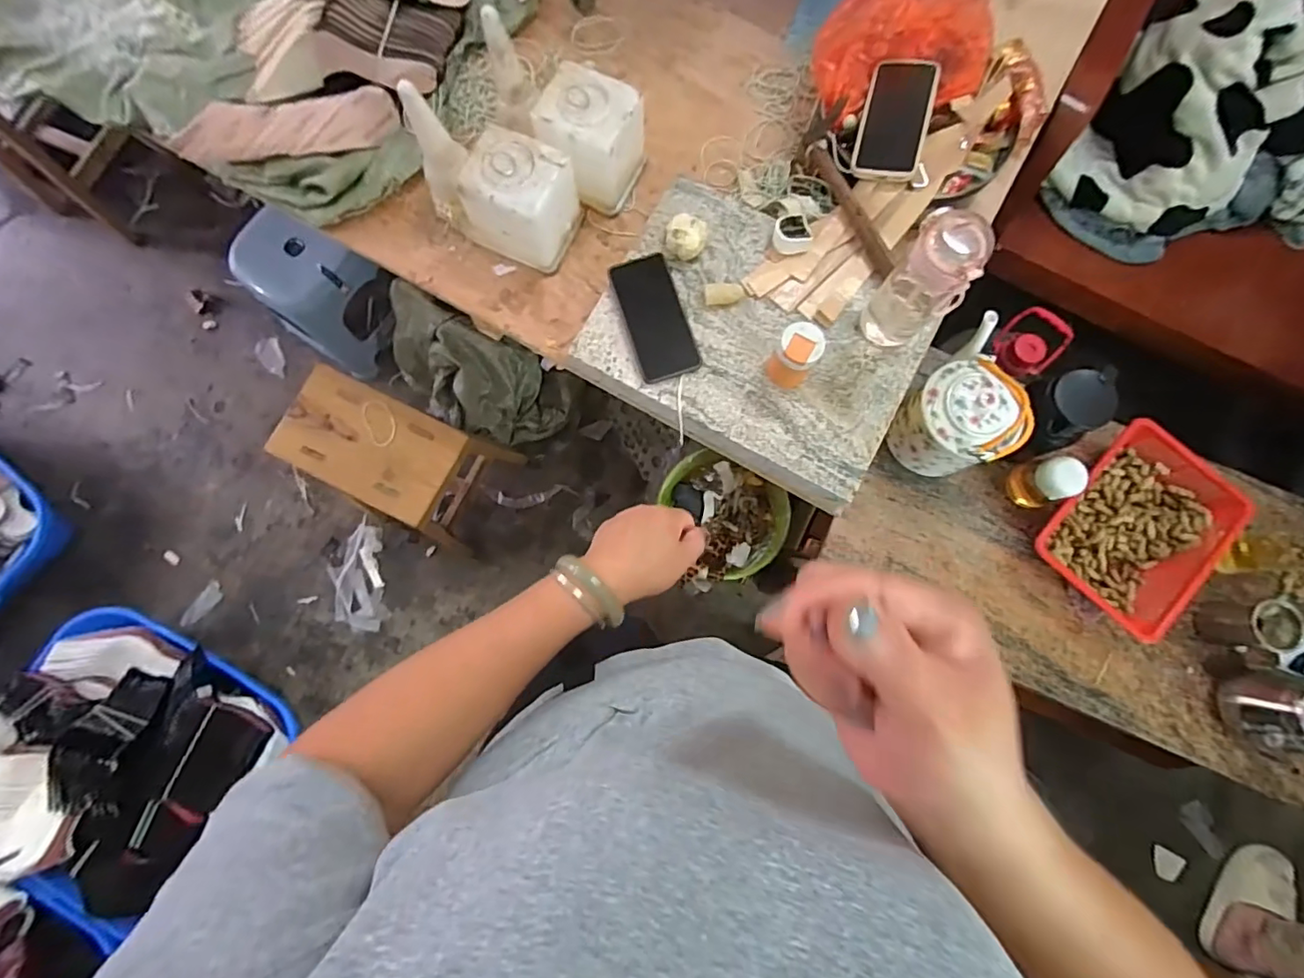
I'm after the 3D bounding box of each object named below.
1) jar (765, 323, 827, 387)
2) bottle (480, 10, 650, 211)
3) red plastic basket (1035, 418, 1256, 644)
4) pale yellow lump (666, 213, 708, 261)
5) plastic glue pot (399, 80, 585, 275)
[{"bbox_3d":[0.170,-0.158,0.651,0.049,0.079,0.048,0,80,0],"label":"jar"},{"bbox_3d":[-0.118,-0.476,0.726,0.192,0.152,0.119,19,80,3],"label":"bottle"},{"bbox_3d":[0.796,0.067,0.907,0.235,0.067,0.307,44,82,7],"label":"red plastic basket"},{"bbox_3d":[0.043,-0.320,0.706,0.046,0.041,0.045,0,80,0],"label":"pale yellow lump"},{"bbox_3d":[-0.202,-0.391,0.705,0.183,0.154,0.105,23,80,4],"label":"plastic glue pot"}]

